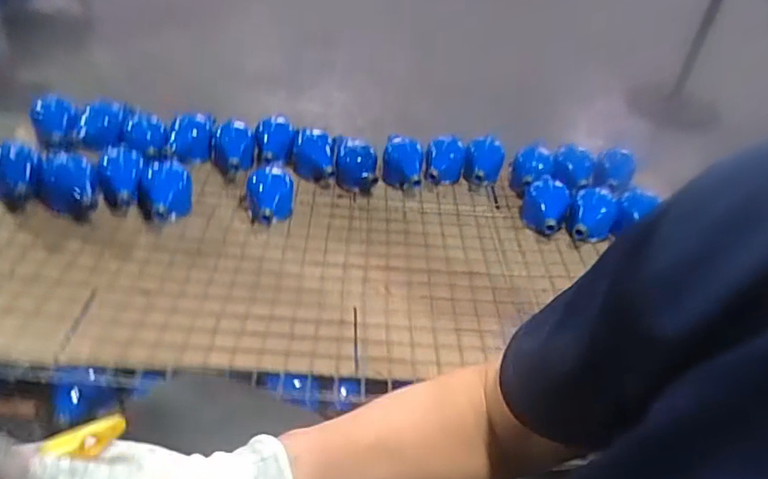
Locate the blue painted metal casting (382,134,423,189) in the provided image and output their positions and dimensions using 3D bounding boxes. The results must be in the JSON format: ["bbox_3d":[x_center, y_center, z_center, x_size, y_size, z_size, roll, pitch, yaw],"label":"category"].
[{"bbox_3d":[0.036,-0.148,1.128,0.078,0.087,0.072,9,38,1],"label":"blue painted metal casting"}]

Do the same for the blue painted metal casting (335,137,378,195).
[{"bbox_3d":[-0.054,-0.131,1.098,0.079,0.086,0.082,4,38,-6],"label":"blue painted metal casting"}]

